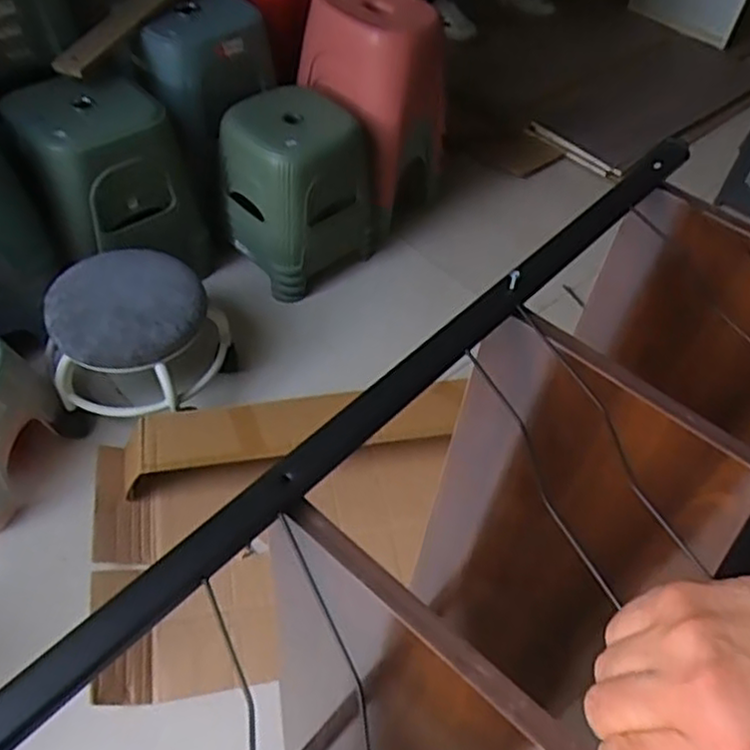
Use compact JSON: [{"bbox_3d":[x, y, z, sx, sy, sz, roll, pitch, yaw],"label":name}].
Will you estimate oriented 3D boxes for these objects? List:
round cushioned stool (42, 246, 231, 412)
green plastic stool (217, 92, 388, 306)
[{"bbox_3d":[-0.468,-0.059,1.358,0.276,0.247,0.275,3,51,-4],"label":"round cushioned stool"},{"bbox_3d":[-0.170,-0.430,1.615,0.310,0.347,0.246,-35,62,-29],"label":"green plastic stool"}]

